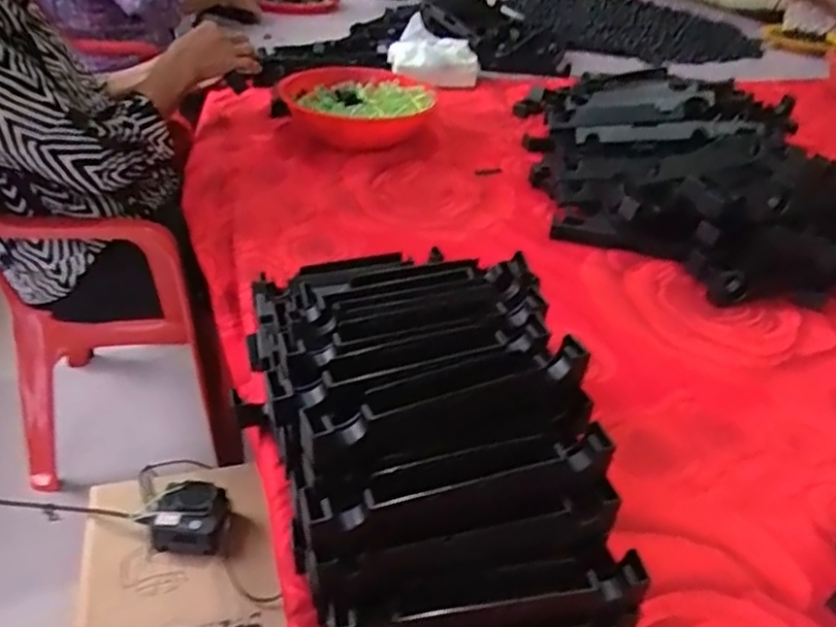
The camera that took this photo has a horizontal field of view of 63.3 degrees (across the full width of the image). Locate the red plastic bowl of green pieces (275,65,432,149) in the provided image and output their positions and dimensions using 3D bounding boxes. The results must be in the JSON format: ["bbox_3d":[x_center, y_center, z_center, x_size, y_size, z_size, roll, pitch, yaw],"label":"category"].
[{"bbox_3d":[-0.075,-0.360,1.161,0.252,0.064,0.244,3,34,-2],"label":"red plastic bowl of green pieces"}]

